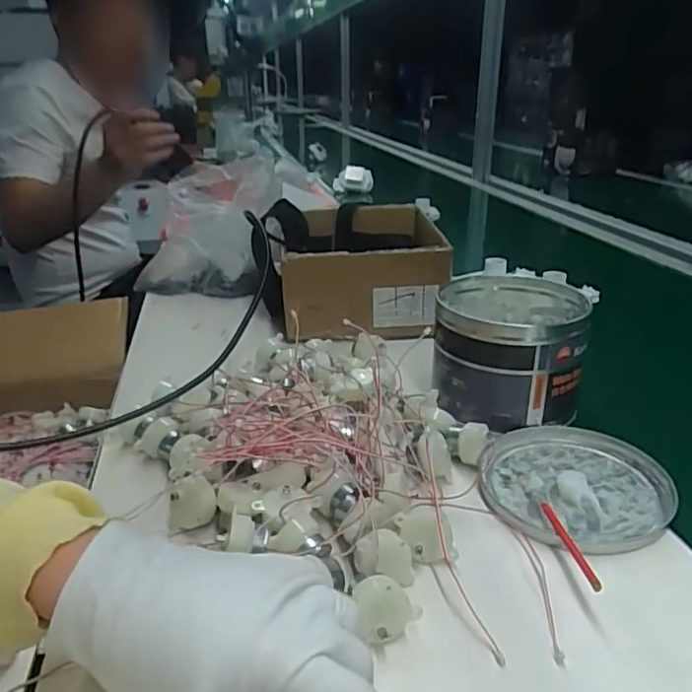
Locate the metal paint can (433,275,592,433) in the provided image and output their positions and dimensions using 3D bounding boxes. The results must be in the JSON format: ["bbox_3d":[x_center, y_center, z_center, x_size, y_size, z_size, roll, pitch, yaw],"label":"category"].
[{"bbox_3d":[0.144,0.006,0.529,0.120,0.099,0.129,6,25,17],"label":"metal paint can"}]

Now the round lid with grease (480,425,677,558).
[{"bbox_3d":[0.166,0.099,0.433,0.126,0.012,0.134,-1,24,1],"label":"round lid with grease"}]

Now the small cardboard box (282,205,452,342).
[{"bbox_3d":[0.022,-0.088,0.736,0.181,0.118,0.204,-2,24,0],"label":"small cardboard box"}]

